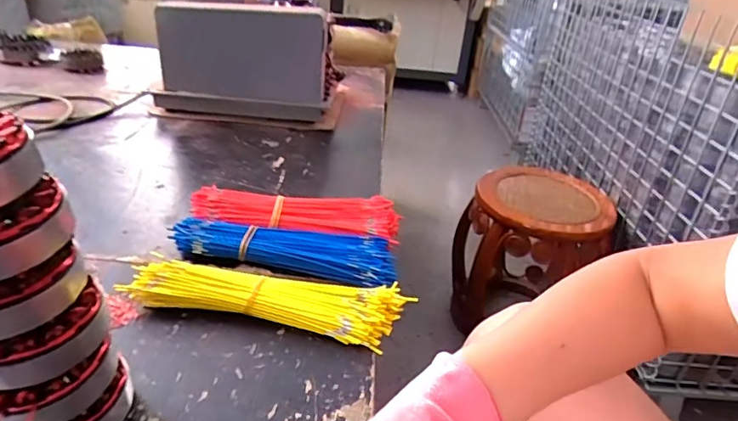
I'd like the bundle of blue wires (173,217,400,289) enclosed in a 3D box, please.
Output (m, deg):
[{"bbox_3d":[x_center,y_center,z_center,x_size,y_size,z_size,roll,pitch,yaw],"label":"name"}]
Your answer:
[{"bbox_3d":[-0.098,0.044,0.569,0.252,0.032,0.064,8,31,4],"label":"bundle of blue wires"}]

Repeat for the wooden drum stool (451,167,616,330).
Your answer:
[{"bbox_3d":[0.395,0.127,1.249,0.334,0.390,0.278,3,31,-5],"label":"wooden drum stool"}]

